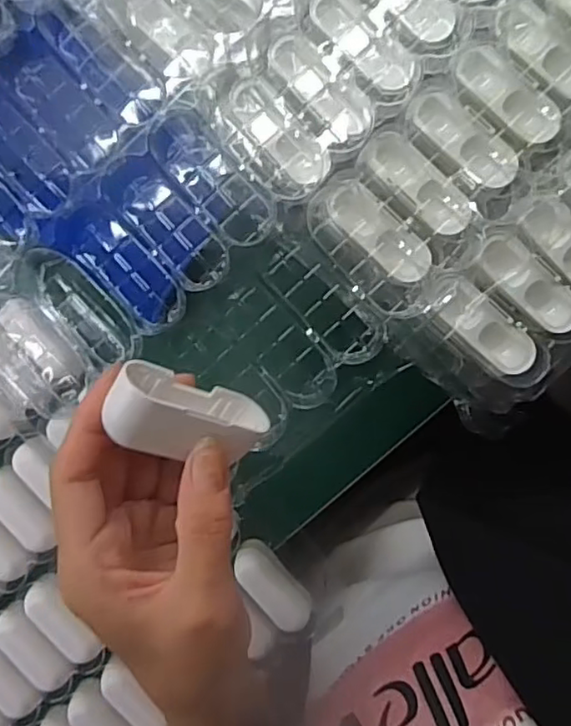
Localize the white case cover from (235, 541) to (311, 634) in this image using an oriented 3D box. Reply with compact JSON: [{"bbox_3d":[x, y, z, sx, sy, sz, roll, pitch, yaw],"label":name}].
[{"bbox_3d":[-0.008,0.145,0.400,0.025,0.019,0.062,-41,92,7],"label":"white case cover"}]

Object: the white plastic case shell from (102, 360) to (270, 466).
[{"bbox_3d":[-0.035,0.020,0.236,0.065,0.026,0.030,9,99,-41],"label":"white plastic case shell"}]

